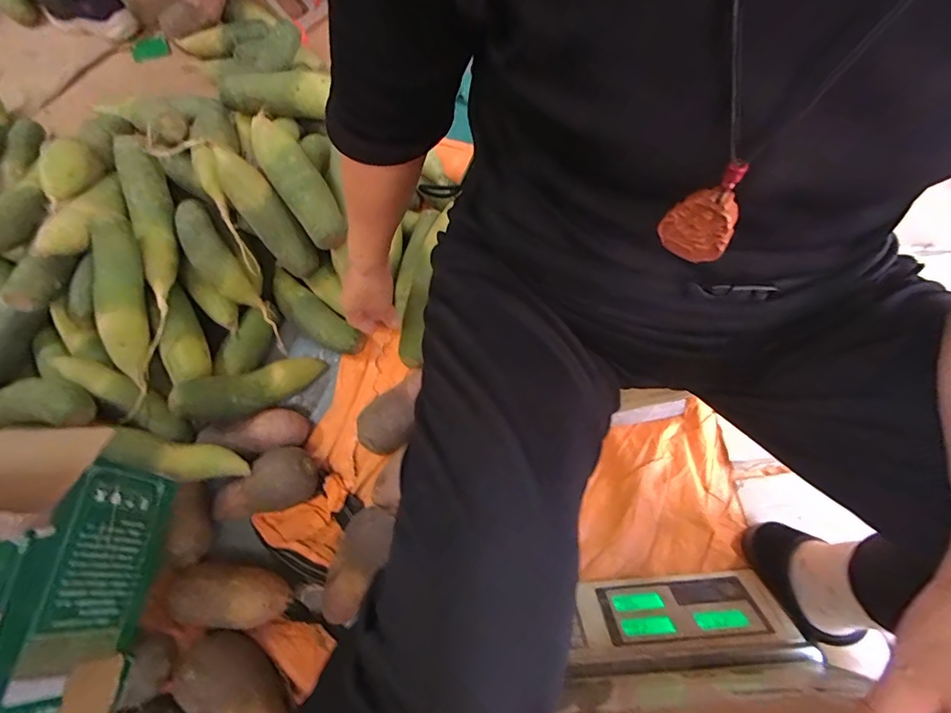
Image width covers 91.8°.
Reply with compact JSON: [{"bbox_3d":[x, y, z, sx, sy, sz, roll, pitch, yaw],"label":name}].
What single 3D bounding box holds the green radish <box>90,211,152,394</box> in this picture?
[{"bbox_3d":[-0.451,-0.071,0.587,0.047,0.047,0.218,-2,98,-1],"label":"green radish"}]

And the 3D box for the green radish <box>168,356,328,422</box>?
[{"bbox_3d":[-0.305,0.046,0.634,0.198,0.055,0.060,-18,64,-42],"label":"green radish"}]

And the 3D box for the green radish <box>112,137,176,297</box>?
[{"bbox_3d":[-0.430,-0.179,0.603,0.047,0.048,0.212,-9,97,-4],"label":"green radish"}]

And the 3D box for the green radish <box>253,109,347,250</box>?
[{"bbox_3d":[-0.246,-0.242,0.629,0.057,0.049,0.199,-34,89,-14],"label":"green radish"}]

